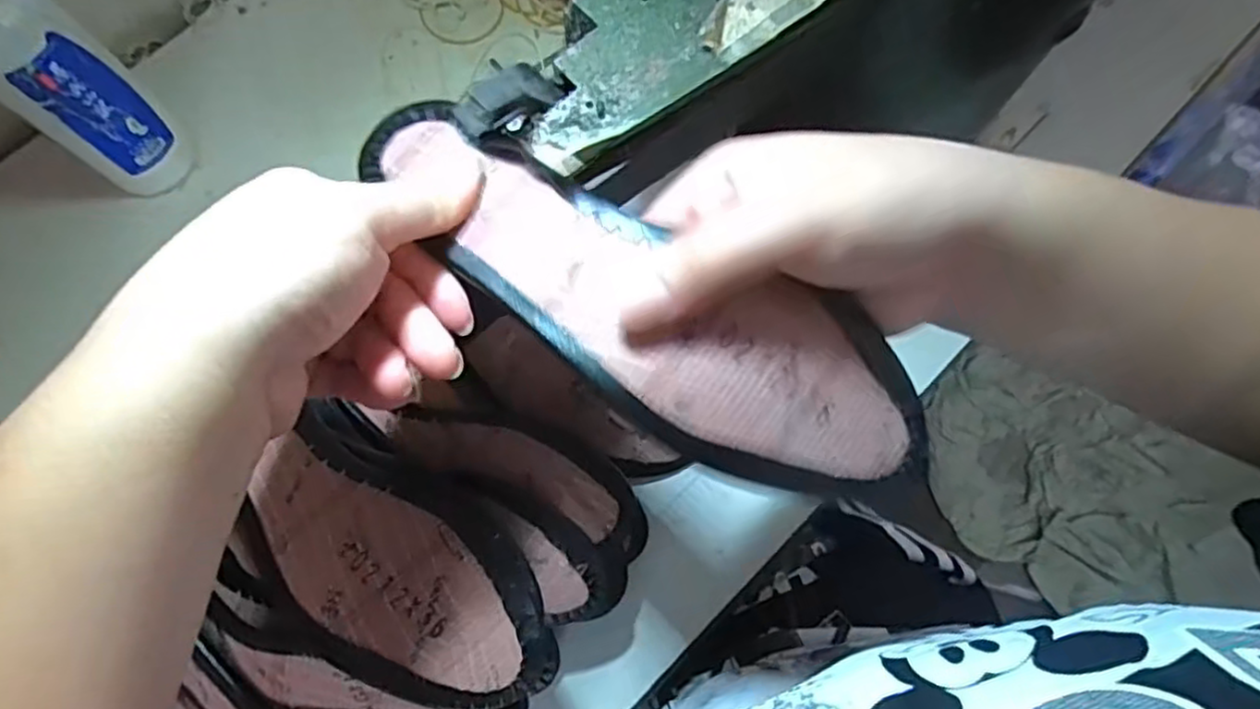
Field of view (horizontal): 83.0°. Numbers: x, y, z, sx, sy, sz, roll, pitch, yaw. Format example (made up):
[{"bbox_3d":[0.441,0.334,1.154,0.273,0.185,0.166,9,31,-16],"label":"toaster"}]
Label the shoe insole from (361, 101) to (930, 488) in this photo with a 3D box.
[{"bbox_3d":[-0.001,-0.021,0.245,0.220,0.030,0.069,33,79,7],"label":"shoe insole"}]

